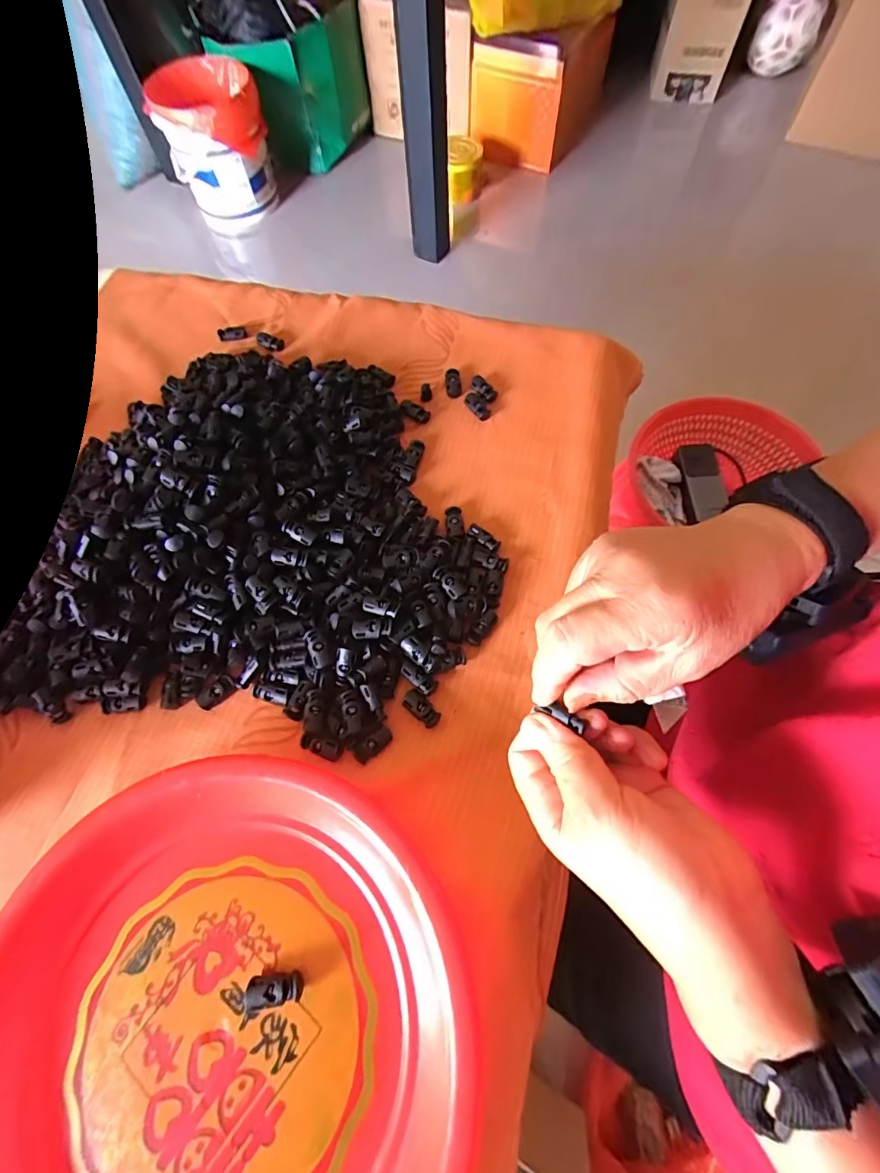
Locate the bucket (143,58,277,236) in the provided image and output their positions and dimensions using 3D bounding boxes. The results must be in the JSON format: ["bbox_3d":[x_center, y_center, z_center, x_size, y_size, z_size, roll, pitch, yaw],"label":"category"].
[{"bbox_3d":[-0.567,-1.127,1.265,0.253,0.278,0.263,-18,67,-6],"label":"bucket"}]

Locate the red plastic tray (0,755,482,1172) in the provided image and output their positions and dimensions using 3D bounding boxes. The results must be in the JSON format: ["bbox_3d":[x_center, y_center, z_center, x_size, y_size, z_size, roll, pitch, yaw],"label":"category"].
[{"bbox_3d":[-0.115,0.225,0.242,0.255,0.031,0.243,-39,71,-15],"label":"red plastic tray"}]

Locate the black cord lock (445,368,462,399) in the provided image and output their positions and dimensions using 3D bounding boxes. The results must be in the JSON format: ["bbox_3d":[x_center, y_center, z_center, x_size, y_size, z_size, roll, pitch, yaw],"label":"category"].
[{"bbox_3d":[0.012,-0.186,0.445,0.014,0.009,0.027,-5,66,-1],"label":"black cord lock"}]

